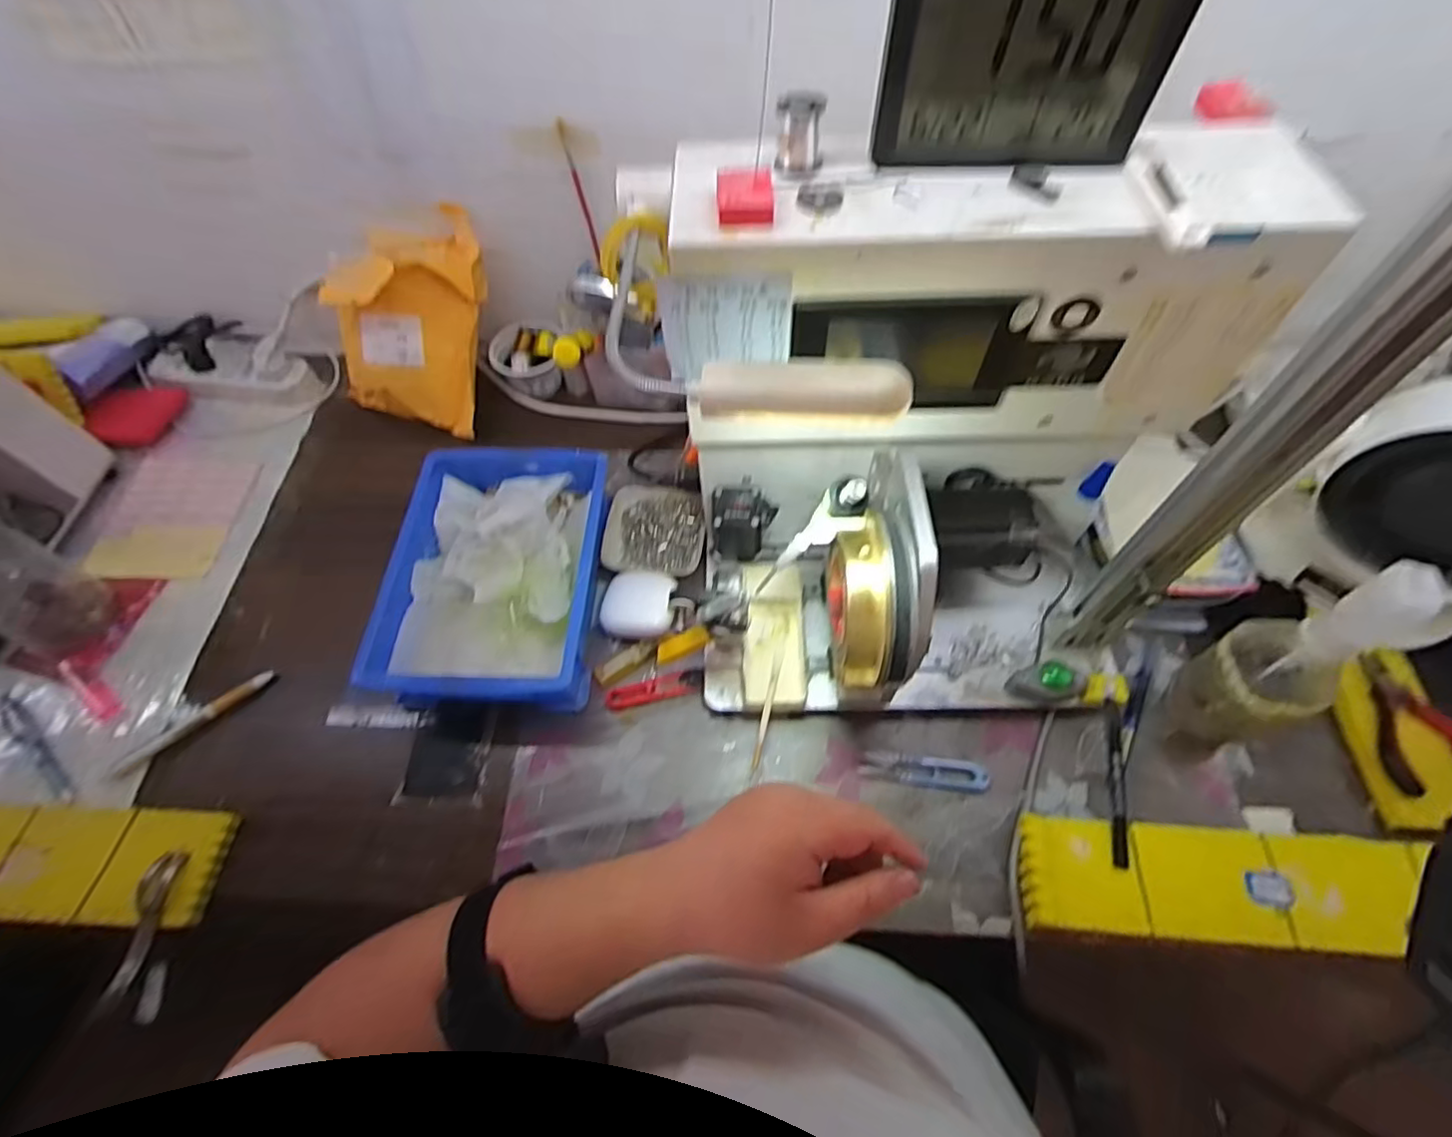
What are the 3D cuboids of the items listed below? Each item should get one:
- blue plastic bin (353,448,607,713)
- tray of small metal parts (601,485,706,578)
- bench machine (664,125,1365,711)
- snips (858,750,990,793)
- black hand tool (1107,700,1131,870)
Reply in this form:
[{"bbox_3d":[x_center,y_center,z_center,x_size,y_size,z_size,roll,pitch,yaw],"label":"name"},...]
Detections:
[{"bbox_3d":[-0.203,0.002,0.592,0.176,0.069,0.249,1,61,3],"label":"blue plastic bin"},{"bbox_3d":[-0.071,-0.036,0.639,0.098,0.022,0.098,7,61,6],"label":"tray of small metal parts"},{"bbox_3d":[0.140,-0.060,0.446,0.367,0.329,0.237,-7,60,-2],"label":"bench machine"},{"bbox_3d":[0.162,0.165,0.523,0.099,0.010,0.024,7,61,6],"label":"snips"},{"bbox_3d":[0.296,0.159,0.482,0.012,0.013,0.120,9,61,7],"label":"black hand tool"}]

